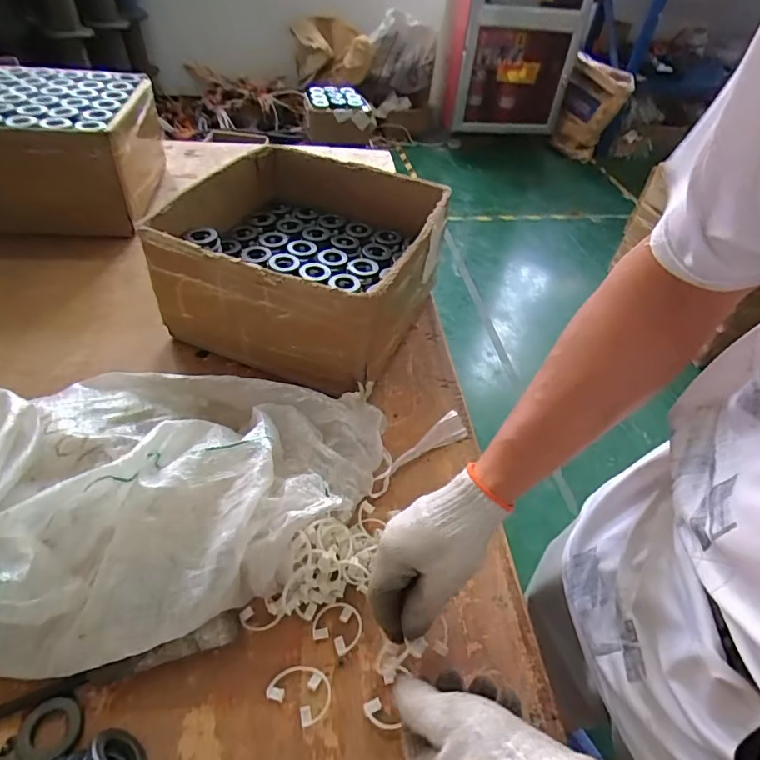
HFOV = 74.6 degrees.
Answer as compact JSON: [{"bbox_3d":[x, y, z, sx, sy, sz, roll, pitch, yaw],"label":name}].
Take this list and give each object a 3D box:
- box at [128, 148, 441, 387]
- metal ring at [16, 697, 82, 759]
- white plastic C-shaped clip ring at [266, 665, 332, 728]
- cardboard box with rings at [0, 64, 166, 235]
[{"bbox_3d":[-0.101,-0.170,0.722,0.330,0.174,0.334,19,46,12],"label":"box"},{"bbox_3d":[-0.254,0.268,0.383,0.042,0.010,0.043,3,44,-3],"label":"metal ring"},{"bbox_3d":[-0.065,0.258,0.416,0.051,0.008,0.039,27,48,19],"label":"white plastic C-shaped clip ring"},{"bbox_3d":[-0.586,-0.415,0.908,0.308,0.174,0.327,-3,45,-10],"label":"cardboard box with rings"}]

